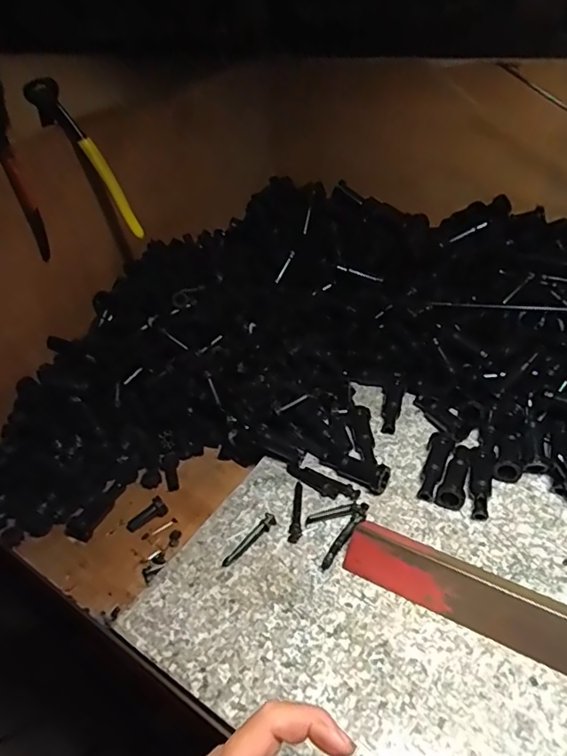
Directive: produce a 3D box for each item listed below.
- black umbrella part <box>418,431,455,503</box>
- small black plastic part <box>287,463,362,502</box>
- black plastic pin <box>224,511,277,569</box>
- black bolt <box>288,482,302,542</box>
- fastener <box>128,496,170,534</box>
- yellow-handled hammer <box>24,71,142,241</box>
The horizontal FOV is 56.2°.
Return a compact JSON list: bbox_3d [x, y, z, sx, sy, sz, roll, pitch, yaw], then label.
[{"bbox_3d":[0.137,0.079,0.481,0.021,0.019,0.068,13,43,24],"label":"black umbrella part"},{"bbox_3d":[0.034,0.095,0.484,0.072,0.005,0.019,21,47,30],"label":"small black plastic part"},{"bbox_3d":[-0.030,0.134,0.444,0.058,0.005,0.013,-34,46,-30],"label":"black plastic pin"},{"bbox_3d":[0.012,0.116,0.464,0.010,0.004,0.060,0,39,9],"label":"black bolt"},{"bbox_3d":[-0.129,0.129,0.502,0.039,0.013,0.016,-31,45,-27],"label":"fastener"},{"bbox_3d":[-0.190,-0.212,0.525,0.026,0.161,0.025,-18,33,25],"label":"yellow-handled hammer"}]

